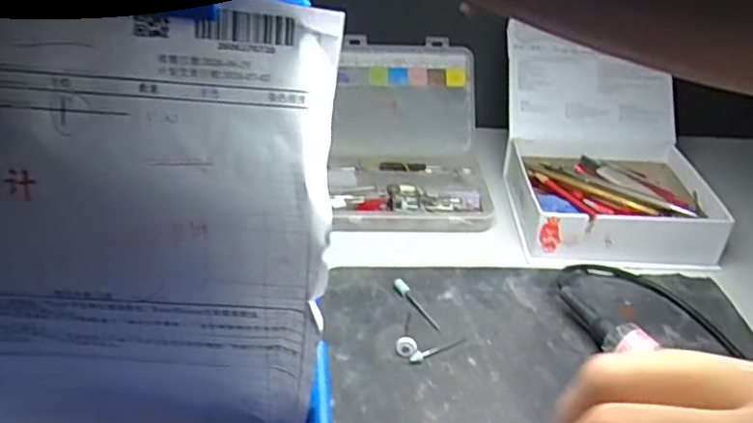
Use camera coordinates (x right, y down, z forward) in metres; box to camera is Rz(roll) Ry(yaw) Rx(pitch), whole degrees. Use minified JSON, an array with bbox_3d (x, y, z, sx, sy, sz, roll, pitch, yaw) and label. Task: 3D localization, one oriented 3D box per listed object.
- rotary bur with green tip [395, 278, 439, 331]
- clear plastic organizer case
[{"bbox_3d":[0.028,0.062,0.430,0.007,0.007,0.051,-17,39,-28],"label":"rotary bur with green tip"},{"bbox_3d":[0.029,-0.075,0.563,0.138,0.084,0.197,0,34,-6],"label":"clear plastic organizer case"}]

